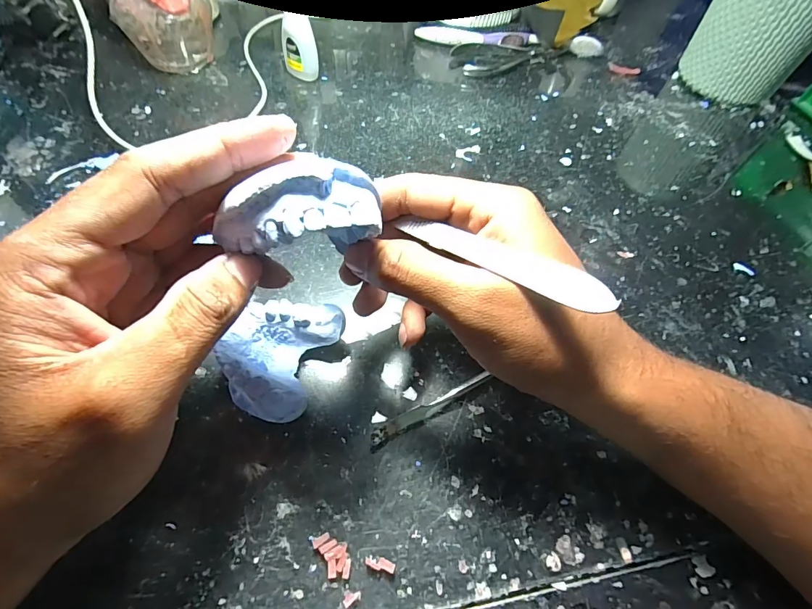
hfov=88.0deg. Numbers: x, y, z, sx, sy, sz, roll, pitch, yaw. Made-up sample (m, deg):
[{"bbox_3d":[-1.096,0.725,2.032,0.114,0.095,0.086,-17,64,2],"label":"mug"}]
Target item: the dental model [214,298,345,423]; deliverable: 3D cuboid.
[{"bbox_3d":[-0.067,0.027,0.222,0.050,0.026,0.064,19,59,7],"label":"dental model"}]

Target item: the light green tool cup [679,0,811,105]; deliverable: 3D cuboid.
[{"bbox_3d":[0.321,-0.252,0.377,0.090,0.110,0.098,38,63,18],"label":"light green tool cup"}]

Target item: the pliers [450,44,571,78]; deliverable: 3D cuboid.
[{"bbox_3d":[0.105,-0.244,0.417,0.120,0.008,0.044,-8,59,-9],"label":"pliers"}]

